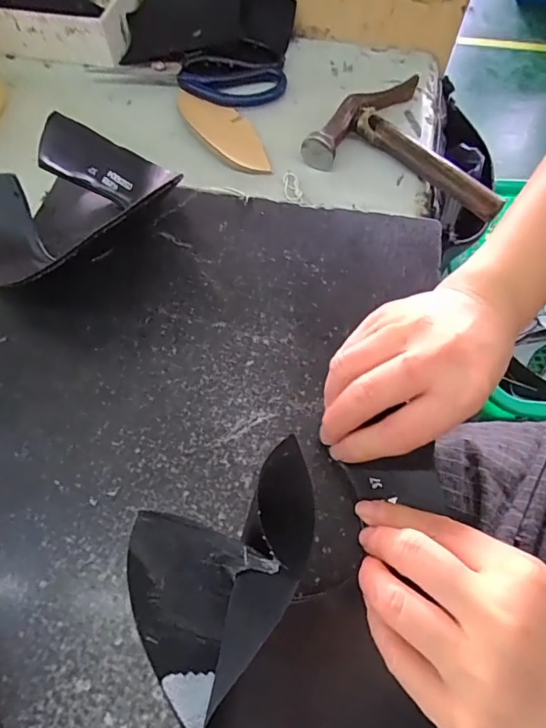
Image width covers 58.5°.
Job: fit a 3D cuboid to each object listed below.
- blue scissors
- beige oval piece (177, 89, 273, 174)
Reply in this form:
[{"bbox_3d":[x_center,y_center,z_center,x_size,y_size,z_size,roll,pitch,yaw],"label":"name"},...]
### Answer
[{"bbox_3d":[-0.085,-0.283,0.482,0.192,0.012,0.071,-3,61,-2],"label":"blue scissors"},{"bbox_3d":[-0.047,-0.218,0.452,0.051,0.008,0.132,-28,65,-15],"label":"beige oval piece"}]

